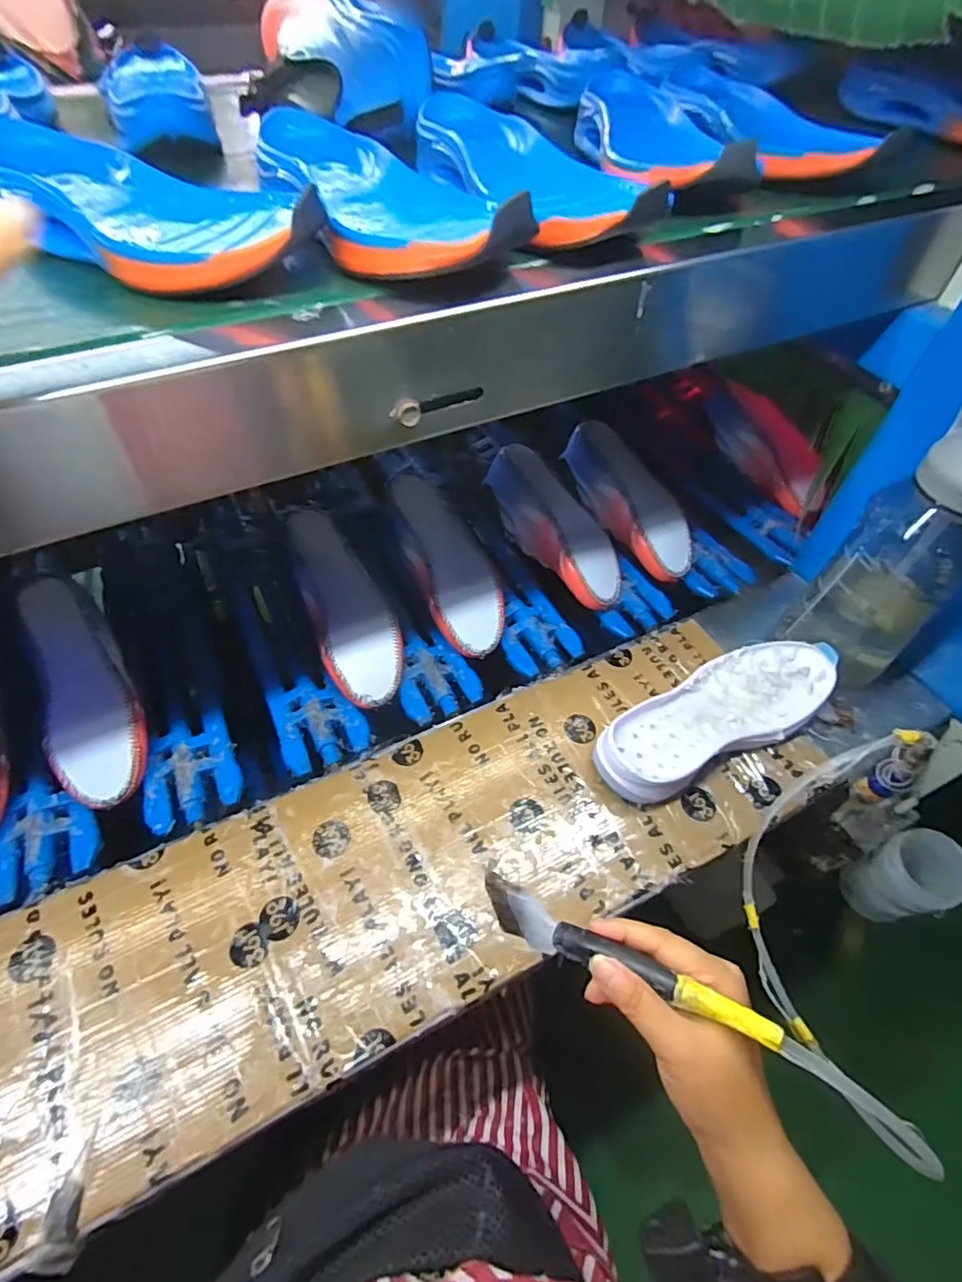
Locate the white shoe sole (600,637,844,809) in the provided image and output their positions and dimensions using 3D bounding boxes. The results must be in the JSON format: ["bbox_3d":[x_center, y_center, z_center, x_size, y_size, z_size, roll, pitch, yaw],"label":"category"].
[{"bbox_3d":[0.236,0.076,0.572,0.273,0.045,0.099,-23,59,-18],"label":"white shoe sole"}]

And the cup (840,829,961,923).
[{"bbox_3d":[0.451,0.255,0.603,0.068,0.120,0.073,-2,57,3],"label":"cup"}]

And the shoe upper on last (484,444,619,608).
[{"bbox_3d":[0.100,-0.157,0.773,0.091,0.083,0.264,-30,74,-22],"label":"shoe upper on last"}]

